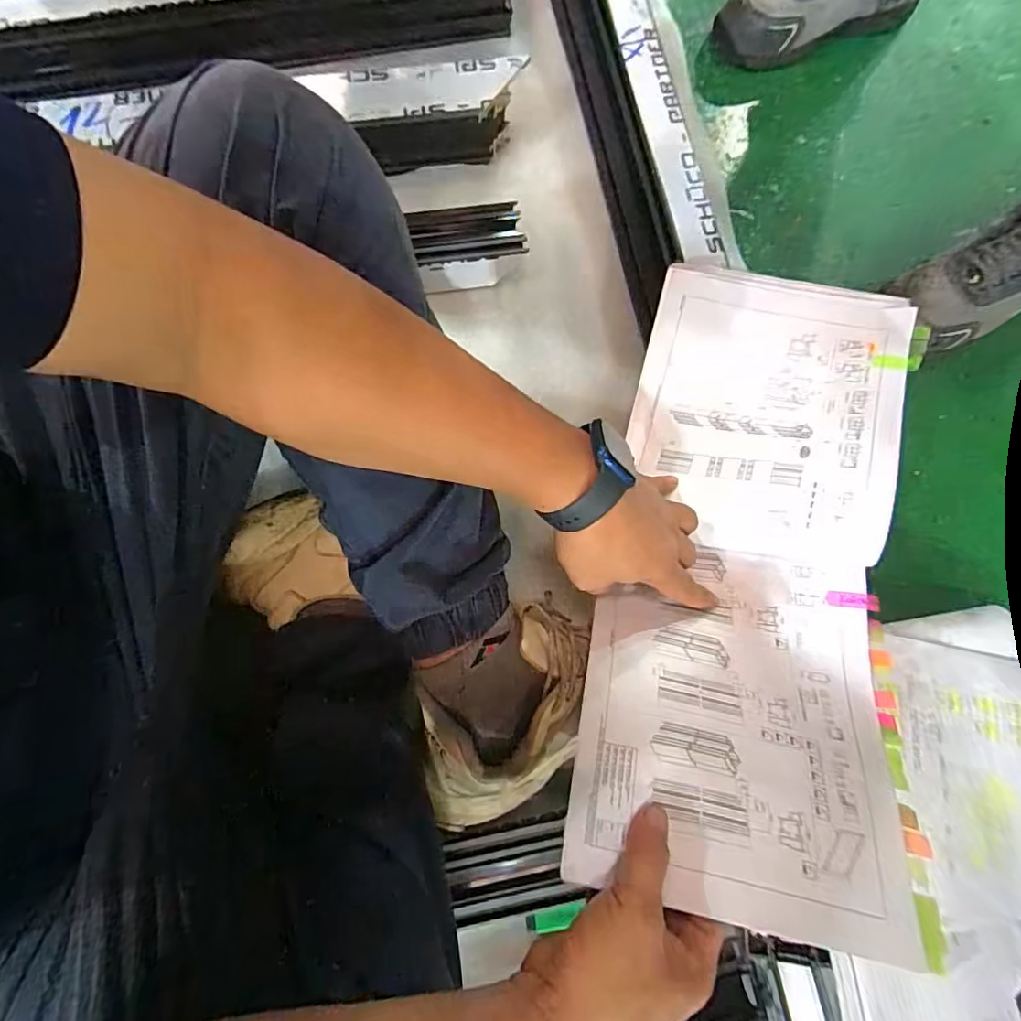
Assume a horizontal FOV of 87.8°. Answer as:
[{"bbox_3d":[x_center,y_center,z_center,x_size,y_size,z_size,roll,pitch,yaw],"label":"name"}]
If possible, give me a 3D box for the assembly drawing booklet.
[{"bbox_3d":[0.194,0.024,0.425,0.214,0.071,0.493,13,69,1],"label":"assembly drawing booklet"}]

